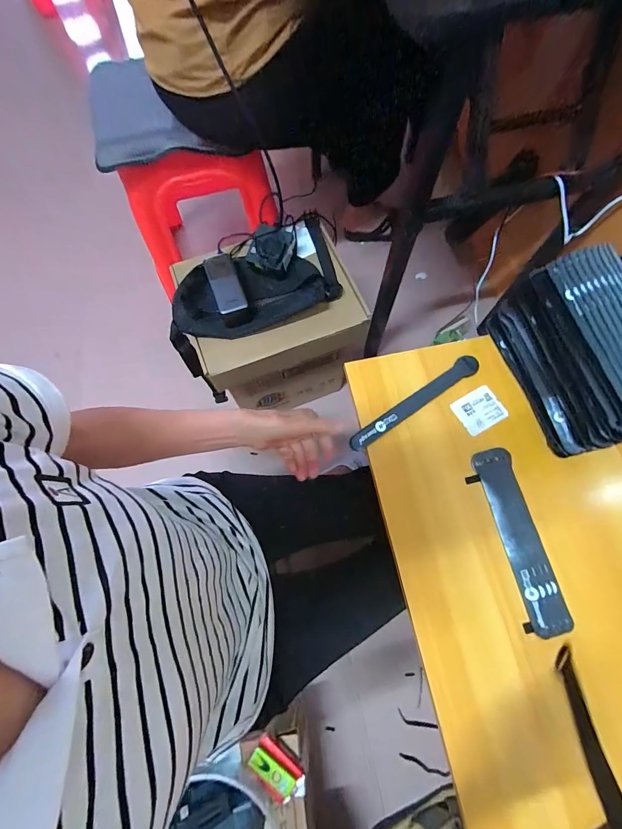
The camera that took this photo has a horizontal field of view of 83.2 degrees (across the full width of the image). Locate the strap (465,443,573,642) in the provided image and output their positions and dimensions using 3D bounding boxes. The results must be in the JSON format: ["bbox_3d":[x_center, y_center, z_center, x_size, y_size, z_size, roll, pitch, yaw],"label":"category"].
[{"bbox_3d":[0.235,0.139,0.400,0.053,0.008,0.199,-11,72,-1],"label":"strap"}]

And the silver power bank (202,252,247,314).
[{"bbox_3d":[-0.157,-0.239,0.639,0.057,0.019,0.122,-15,72,-26],"label":"silver power bank"}]

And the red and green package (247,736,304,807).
[{"bbox_3d":[-0.056,0.592,0.575,0.099,0.022,0.053,38,77,13],"label":"red and green package"}]

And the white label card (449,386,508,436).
[{"bbox_3d":[0.216,-0.005,0.448,0.058,0.004,0.049,-29,73,-7],"label":"white label card"}]

